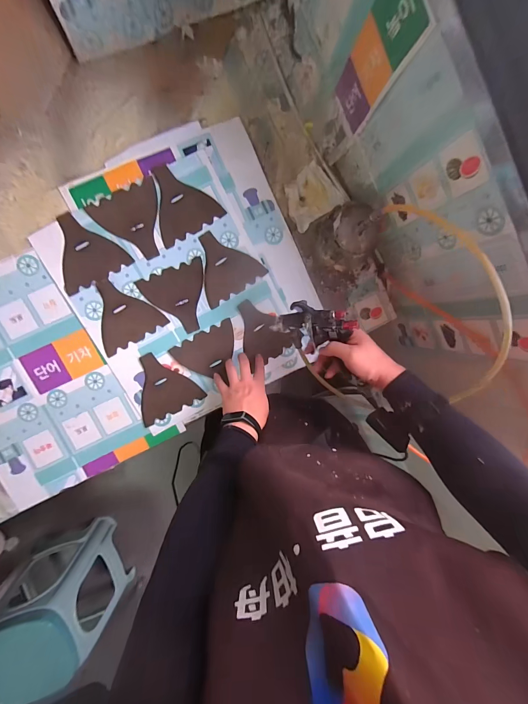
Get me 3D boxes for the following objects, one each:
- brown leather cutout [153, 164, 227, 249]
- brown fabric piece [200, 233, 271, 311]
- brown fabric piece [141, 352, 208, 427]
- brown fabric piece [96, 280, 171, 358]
[{"bbox_3d":[-0.168,-0.300,0.599,0.130,0.010,0.131,-29,98,-2],"label":"brown leather cutout"},{"bbox_3d":[-0.084,-0.183,0.623,0.131,0.004,0.131,-32,98,-2],"label":"brown fabric piece"},{"bbox_3d":[-0.213,0.067,0.629,0.130,0.005,0.132,-26,98,-3],"label":"brown fabric piece"},{"bbox_3d":[-0.286,-0.081,0.608,0.131,0.007,0.132,-28,98,-3],"label":"brown fabric piece"}]

